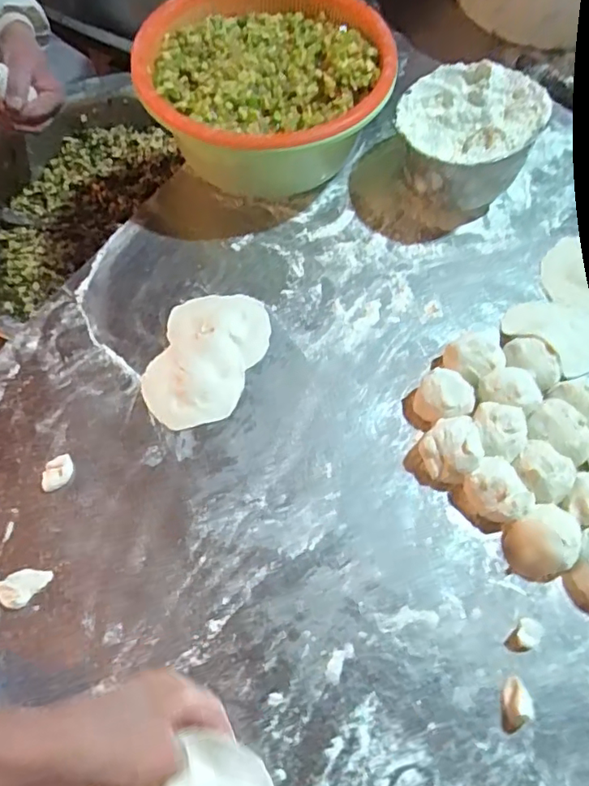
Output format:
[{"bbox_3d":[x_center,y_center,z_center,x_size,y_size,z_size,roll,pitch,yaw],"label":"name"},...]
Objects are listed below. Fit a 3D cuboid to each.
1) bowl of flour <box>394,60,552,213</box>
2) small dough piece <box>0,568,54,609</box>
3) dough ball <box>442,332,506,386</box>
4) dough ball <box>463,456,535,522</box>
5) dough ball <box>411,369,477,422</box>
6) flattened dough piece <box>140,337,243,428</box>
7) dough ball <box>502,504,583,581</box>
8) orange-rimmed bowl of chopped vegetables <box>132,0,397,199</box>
[{"bbox_3d":[0.186,-0.276,0.619,0.142,0.100,0.141,1,60,-2],"label":"bowl of flour"},{"bbox_3d":[-0.222,0.158,0.459,0.041,0.006,0.026,-32,68,-14],"label":"small dough piece"},{"bbox_3d":[0.172,-0.032,0.535,0.047,0.039,0.046,1,60,-2],"label":"dough ball"},{"bbox_3d":[0.172,0.087,0.477,0.044,0.038,0.054,-32,66,-19],"label":"dough ball"},{"bbox_3d":[0.140,0.005,0.519,0.050,0.032,0.045,30,63,14],"label":"dough ball"},{"bbox_3d":[-0.098,-0.011,0.540,0.097,0.012,0.086,-12,65,-5],"label":"flattened dough piece"},{"bbox_3d":[0.209,0.124,0.462,0.064,0.038,0.053,-29,65,-17],"label":"dough ball"},{"bbox_3d":[-0.033,-0.334,0.639,0.268,0.130,0.266,1,60,-2],"label":"orange-rimmed bowl of chopped vegetables"}]

